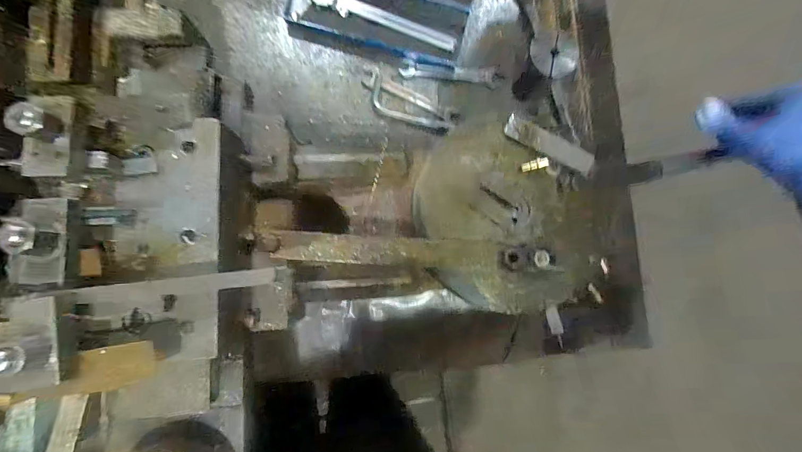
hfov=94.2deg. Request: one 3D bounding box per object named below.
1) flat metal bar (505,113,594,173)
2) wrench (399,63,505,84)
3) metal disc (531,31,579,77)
[{"bbox_3d":[0.141,-0.078,0.353,0.088,0.008,0.026,30,82,0],"label":"flat metal bar"},{"bbox_3d":[0.070,-0.213,0.518,0.138,0.006,0.019,0,106,-5],"label":"wrench"},{"bbox_3d":[0.182,-0.203,0.442,0.051,0.006,0.055,-2,83,19],"label":"metal disc"}]

